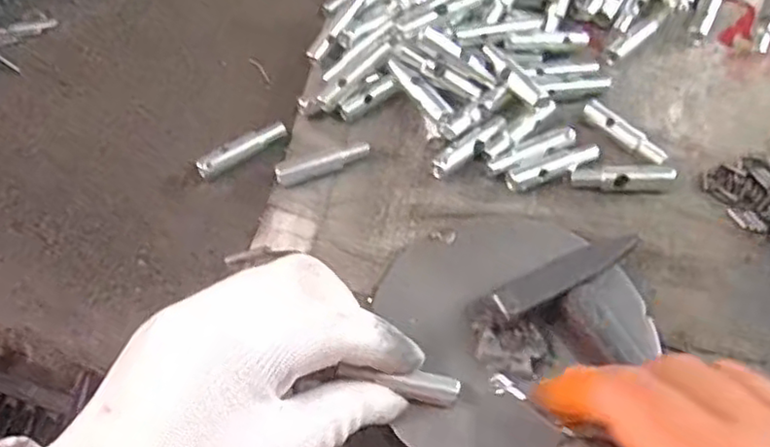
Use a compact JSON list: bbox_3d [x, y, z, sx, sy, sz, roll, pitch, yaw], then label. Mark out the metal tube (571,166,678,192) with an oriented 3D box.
[{"bbox_3d":[0.124,-0.024,0.345,0.052,0.012,0.010,1,62,2],"label":"metal tube"}]

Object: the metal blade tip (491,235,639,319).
[{"bbox_3d":[0.083,0.022,0.297,0.077,0.005,0.015,-23,76,-16],"label":"metal blade tip"}]

